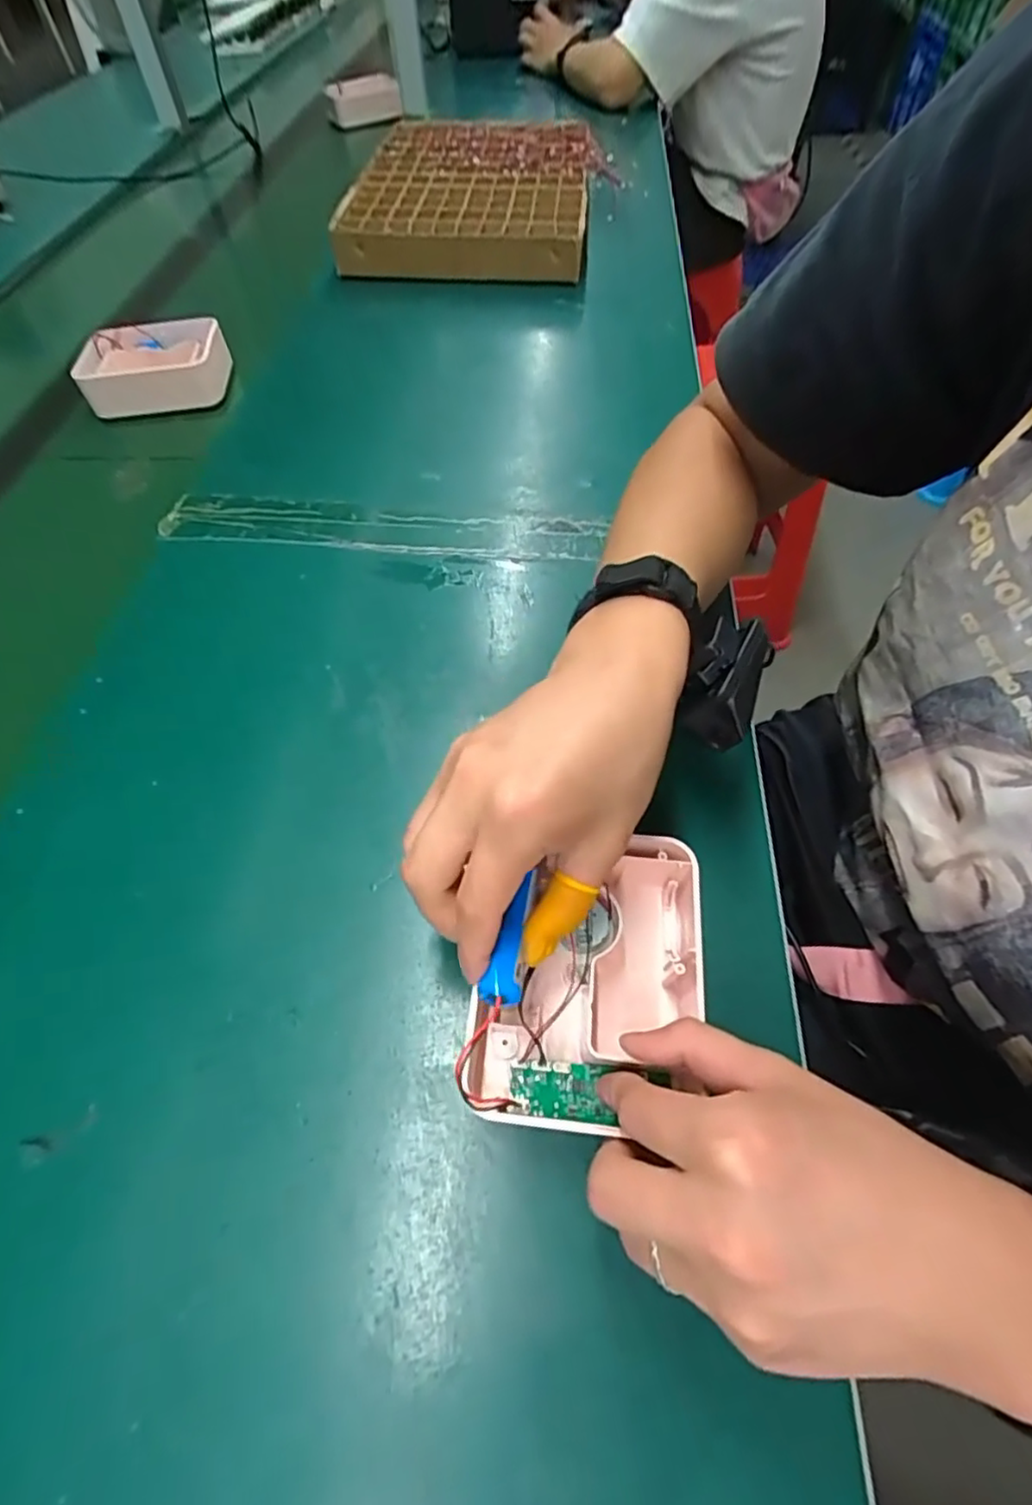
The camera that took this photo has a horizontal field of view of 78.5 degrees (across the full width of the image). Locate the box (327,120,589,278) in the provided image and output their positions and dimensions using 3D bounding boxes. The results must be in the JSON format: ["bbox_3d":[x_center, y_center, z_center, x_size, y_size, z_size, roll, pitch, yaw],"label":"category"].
[{"bbox_3d":[-0.051,-0.734,0.830,0.300,0.056,0.424,2,57,3],"label":"box"}]

